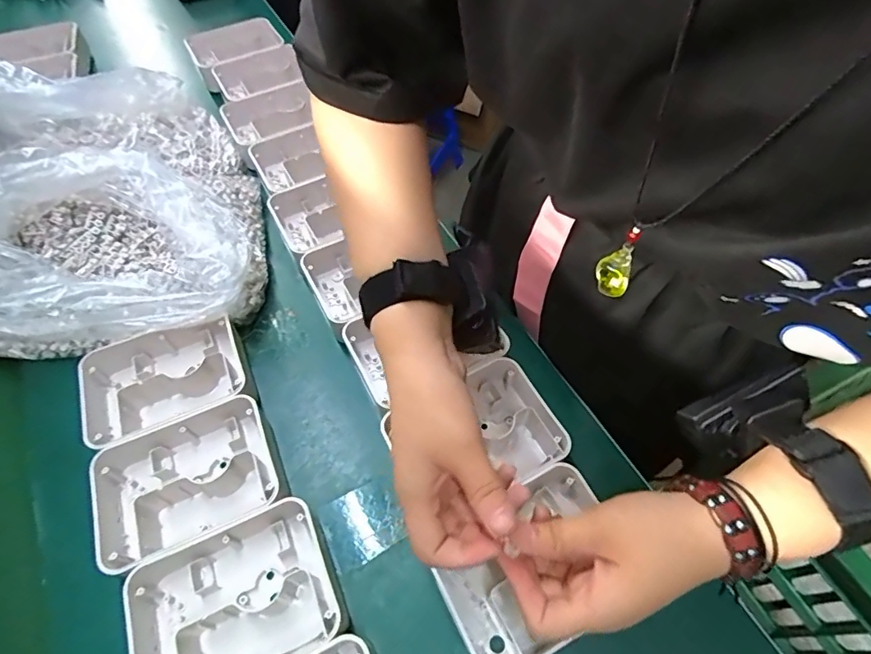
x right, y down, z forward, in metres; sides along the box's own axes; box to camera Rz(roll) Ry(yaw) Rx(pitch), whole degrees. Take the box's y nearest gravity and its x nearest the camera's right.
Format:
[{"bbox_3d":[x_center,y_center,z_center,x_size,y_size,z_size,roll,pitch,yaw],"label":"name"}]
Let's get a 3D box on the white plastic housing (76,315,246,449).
[{"bbox_3d":[-0.237,0.046,0.439,0.133,0.043,0.106,-22,59,-13],"label":"white plastic housing"}]

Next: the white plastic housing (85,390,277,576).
[{"bbox_3d":[-0.196,0.125,0.389,0.144,0.039,0.100,-23,59,-13],"label":"white plastic housing"}]

